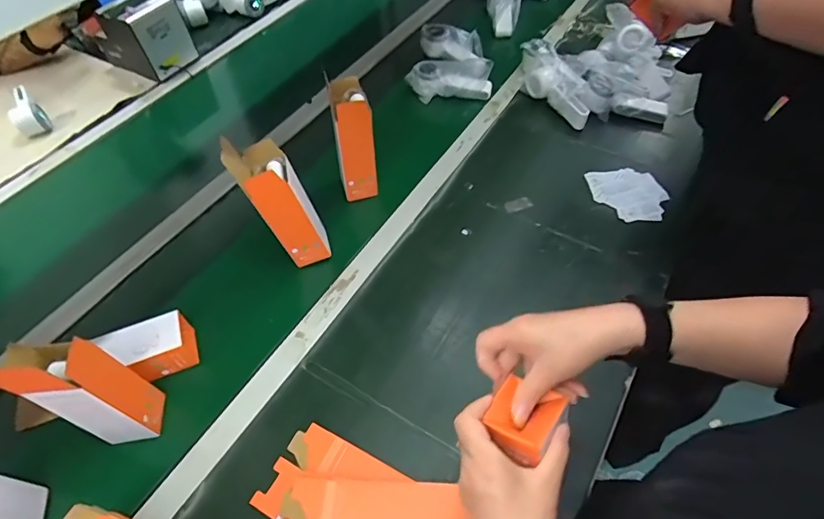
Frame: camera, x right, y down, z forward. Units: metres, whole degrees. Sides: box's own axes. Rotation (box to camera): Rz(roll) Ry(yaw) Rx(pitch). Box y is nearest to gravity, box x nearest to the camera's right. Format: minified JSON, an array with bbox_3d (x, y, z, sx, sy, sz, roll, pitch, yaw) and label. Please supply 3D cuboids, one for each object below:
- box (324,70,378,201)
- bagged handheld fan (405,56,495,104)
[{"bbox_3d":[-0.096,-0.196,0.796,0.066,0.191,0.071,-14,53,-6],"label":"box"},{"bbox_3d":[0.082,-0.388,1.040,0.178,0.079,0.067,-2,53,1],"label":"bagged handheld fan"}]

